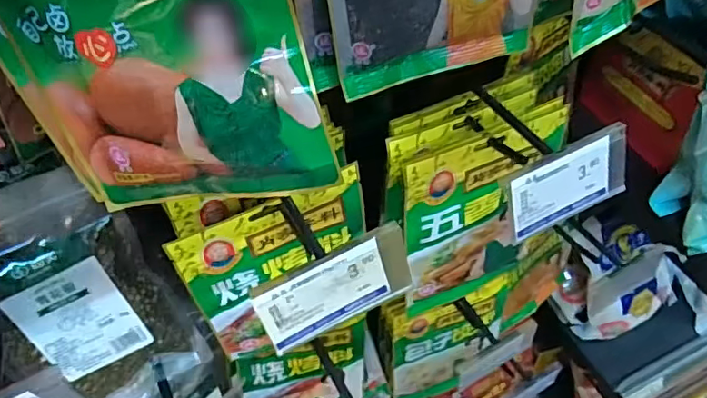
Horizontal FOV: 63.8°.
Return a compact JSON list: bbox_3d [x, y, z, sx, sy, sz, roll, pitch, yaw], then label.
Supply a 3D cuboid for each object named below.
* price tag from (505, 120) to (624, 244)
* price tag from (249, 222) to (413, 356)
[{"bbox_3d":[0.120,-0.009,0.315,0.079,0.047,0.004,-25,33,-14],"label":"price tag"},{"bbox_3d":[-0.008,0.045,0.279,0.077,0.046,0.005,-24,35,-14],"label":"price tag"}]

